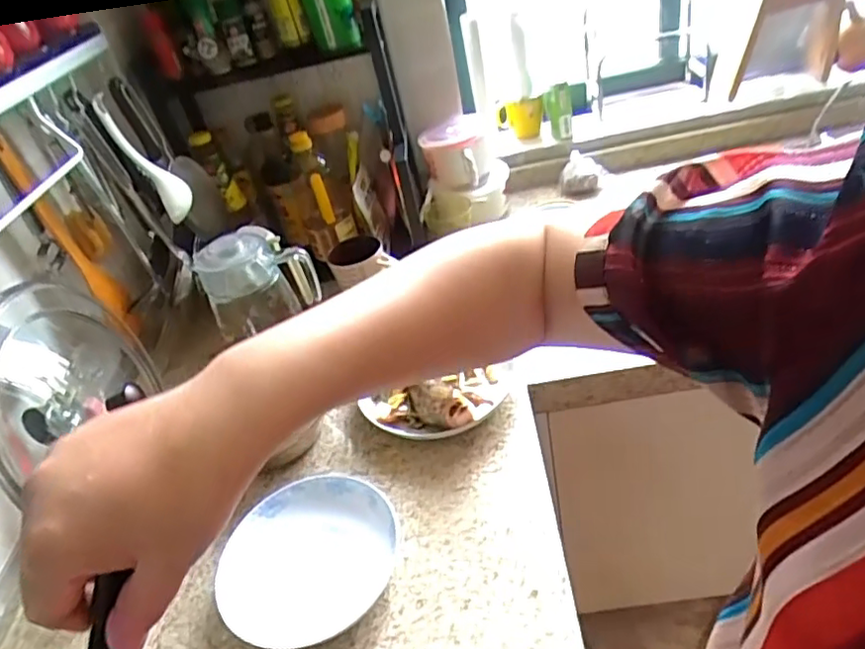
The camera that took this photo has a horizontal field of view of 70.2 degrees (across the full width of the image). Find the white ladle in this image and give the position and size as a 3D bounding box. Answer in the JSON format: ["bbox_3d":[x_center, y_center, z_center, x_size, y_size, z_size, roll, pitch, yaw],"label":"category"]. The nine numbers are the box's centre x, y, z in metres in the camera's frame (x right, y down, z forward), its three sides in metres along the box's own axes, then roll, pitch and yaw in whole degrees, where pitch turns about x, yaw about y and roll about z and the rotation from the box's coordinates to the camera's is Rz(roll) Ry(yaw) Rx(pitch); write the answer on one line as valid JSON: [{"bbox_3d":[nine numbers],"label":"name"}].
[{"bbox_3d":[-0.395,-0.225,0.838,0.035,0.181,0.036,-21,28,33],"label":"white ladle"}]

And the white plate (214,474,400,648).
[{"bbox_3d":[-0.138,0.250,0.663,0.179,0.036,0.184,-7,43,7],"label":"white plate"}]

